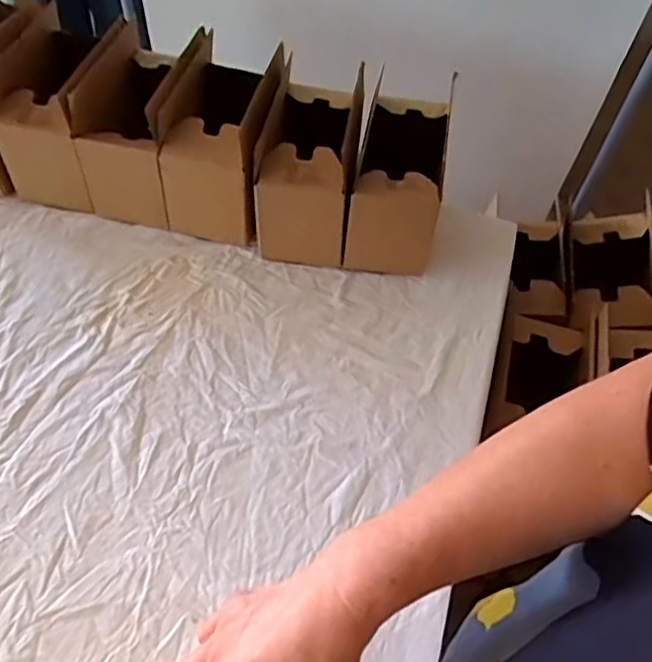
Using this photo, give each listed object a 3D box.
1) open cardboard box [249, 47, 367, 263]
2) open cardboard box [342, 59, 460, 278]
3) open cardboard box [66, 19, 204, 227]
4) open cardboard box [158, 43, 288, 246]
[{"bbox_3d":[-0.020,-0.211,0.850,0.112,0.170,0.197,8,53,1],"label":"open cardboard box"},{"bbox_3d":[0.094,-0.190,0.863,0.105,0.140,0.200,10,53,2],"label":"open cardboard box"},{"bbox_3d":[-0.236,-0.277,0.882,0.122,0.184,0.203,12,53,4],"label":"open cardboard box"},{"bbox_3d":[-0.121,-0.242,0.850,0.123,0.190,0.194,14,53,6],"label":"open cardboard box"}]

